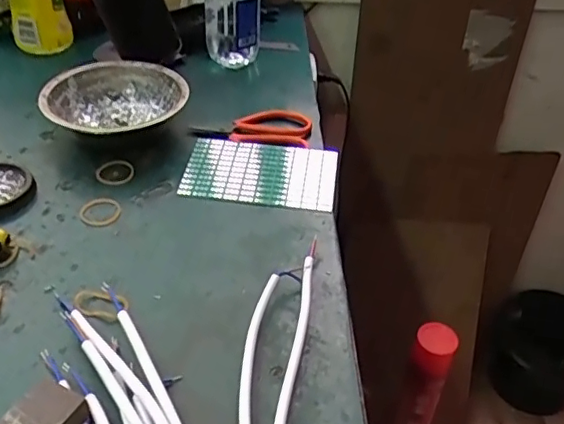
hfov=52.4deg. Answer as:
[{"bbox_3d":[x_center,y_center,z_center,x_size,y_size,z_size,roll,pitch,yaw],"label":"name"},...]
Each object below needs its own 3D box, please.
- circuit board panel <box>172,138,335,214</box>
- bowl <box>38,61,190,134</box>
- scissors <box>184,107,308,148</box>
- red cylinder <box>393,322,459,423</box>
[{"bbox_3d":[-0.019,-0.035,0.495,0.128,0.007,0.070,7,51,6],"label":"circuit board panel"},{"bbox_3d":[-0.152,-0.095,0.536,0.123,0.043,0.123,1,39,-1],"label":"bowl"},{"bbox_3d":[-0.029,-0.081,0.540,0.110,0.014,0.050,9,39,8],"label":"scissors"},{"bbox_3d":[0.225,0.321,0.957,0.064,0.356,0.053,19,42,20],"label":"red cylinder"}]

